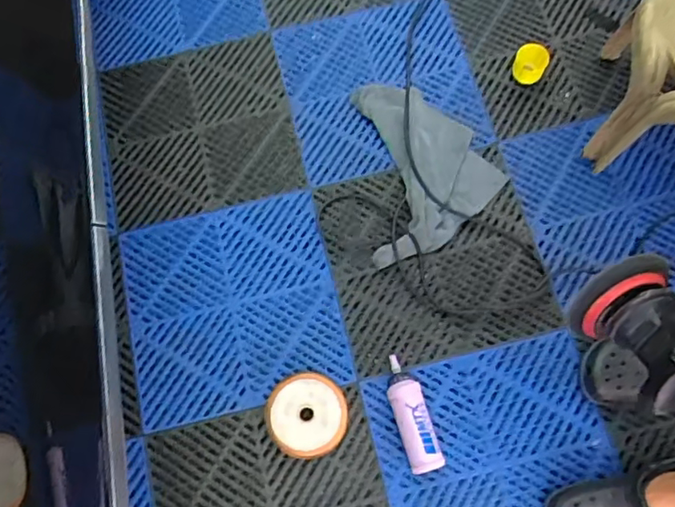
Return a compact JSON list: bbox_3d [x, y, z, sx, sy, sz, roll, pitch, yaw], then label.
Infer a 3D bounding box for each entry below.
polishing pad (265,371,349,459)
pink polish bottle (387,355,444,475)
[{"bbox_3d":[-0.055,0.286,1.046,0.142,0.042,0.141,0,71,2],"label":"polishing pad"},{"bbox_3d":[0.128,0.275,1.025,0.060,0.054,0.195,-15,71,-3],"label":"pink polish bottle"}]

